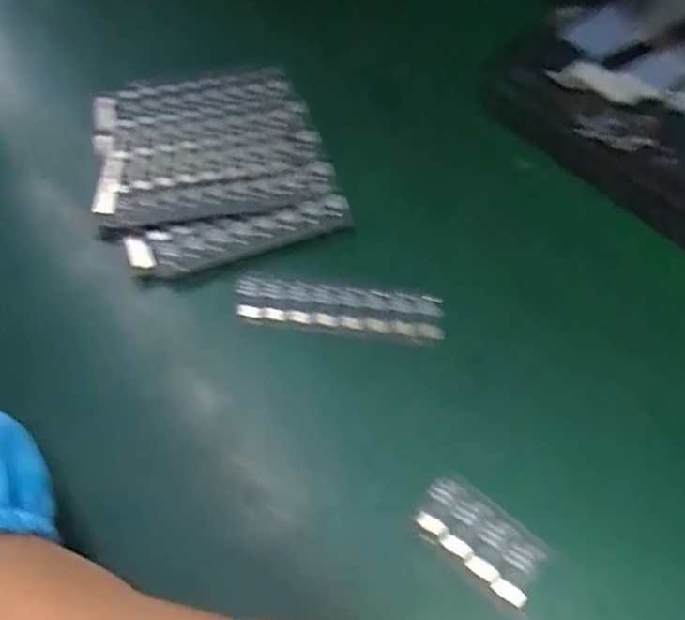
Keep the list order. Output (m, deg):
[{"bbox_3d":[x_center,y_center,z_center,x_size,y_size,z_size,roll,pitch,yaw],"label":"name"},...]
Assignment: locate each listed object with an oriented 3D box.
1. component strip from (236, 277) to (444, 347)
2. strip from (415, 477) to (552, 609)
[{"bbox_3d":[-0.003,-0.001,0.325,0.098,0.009,0.025,7,60,8],"label":"component strip"},{"bbox_3d":[0.053,0.088,0.266,0.048,0.005,0.025,35,68,22],"label":"strip"}]

